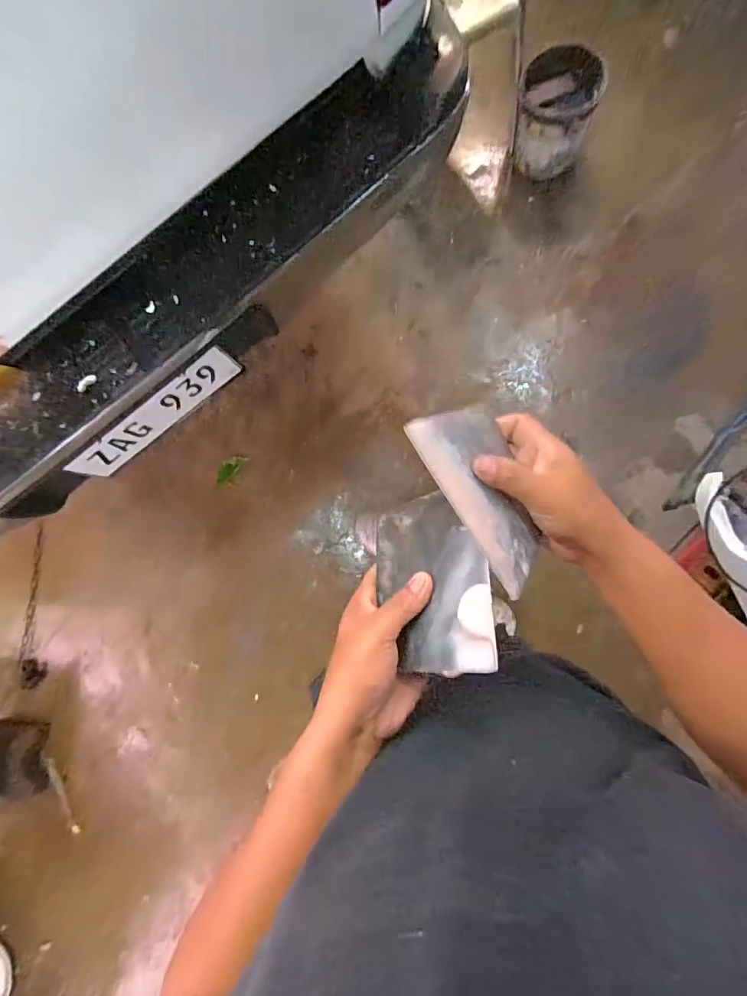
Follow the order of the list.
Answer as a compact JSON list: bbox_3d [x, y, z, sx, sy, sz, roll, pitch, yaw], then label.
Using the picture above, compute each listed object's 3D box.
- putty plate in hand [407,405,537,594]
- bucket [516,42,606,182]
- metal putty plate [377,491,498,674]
[{"bbox_3d":[0.091,-0.009,0.357,0.094,0.006,0.139,-33,93,-38],"label":"putty plate in hand"},{"bbox_3d":[0.528,-1.118,1.350,0.214,0.240,0.198,-1,84,9],"label":"bucket"},{"bbox_3d":[0.043,0.061,0.350,0.093,0.008,0.136,-21,56,32],"label":"metal putty plate"}]

